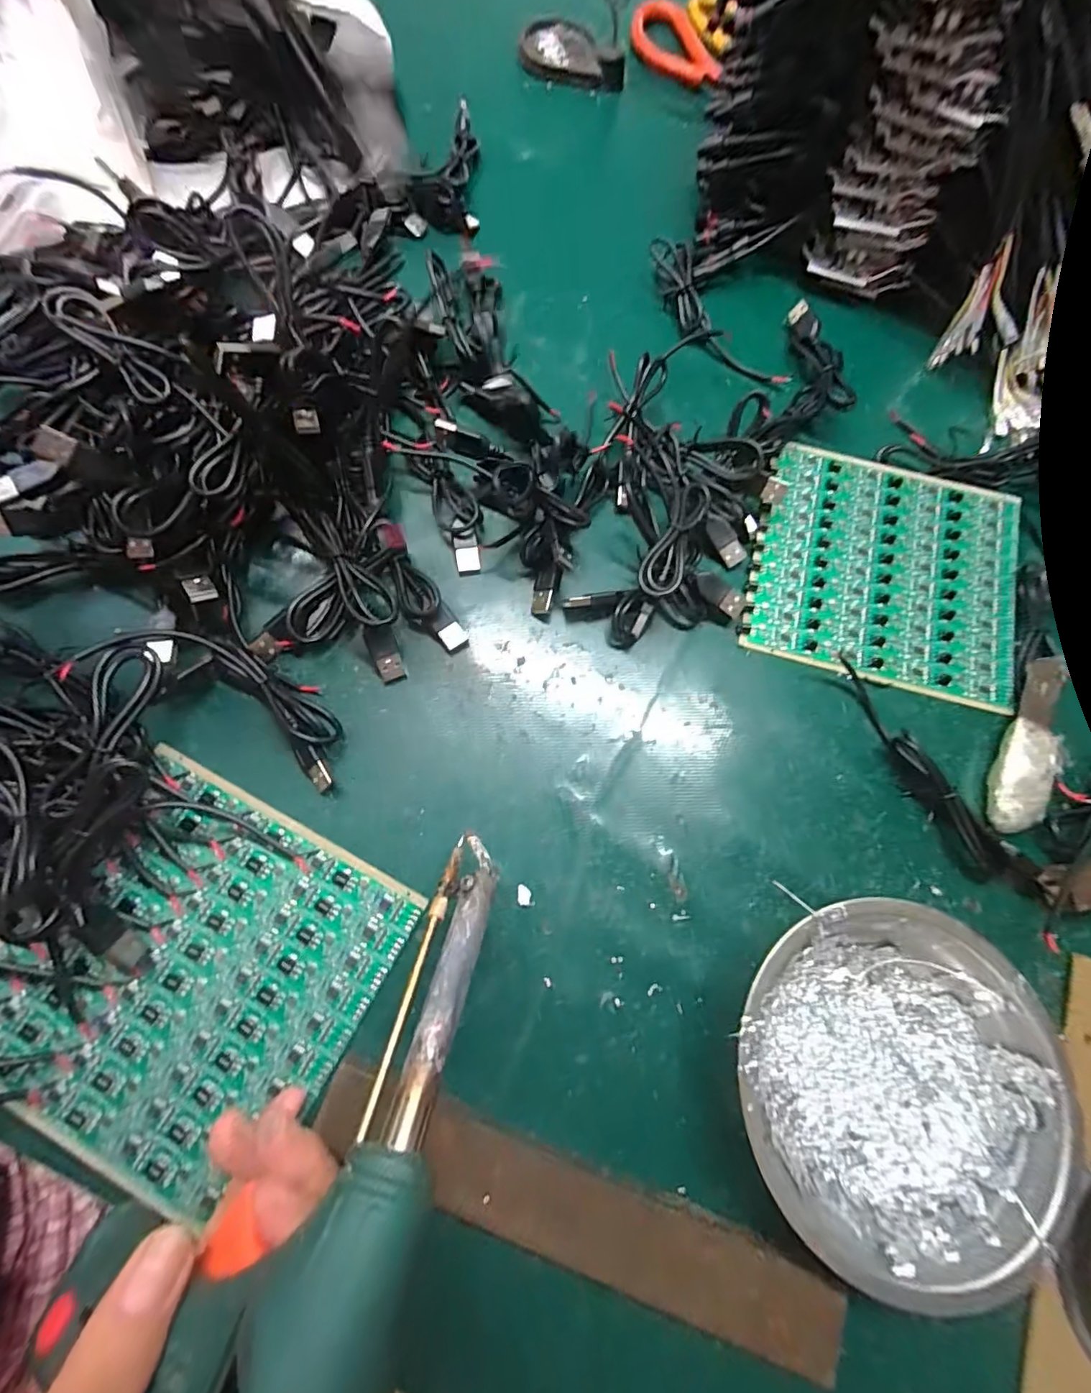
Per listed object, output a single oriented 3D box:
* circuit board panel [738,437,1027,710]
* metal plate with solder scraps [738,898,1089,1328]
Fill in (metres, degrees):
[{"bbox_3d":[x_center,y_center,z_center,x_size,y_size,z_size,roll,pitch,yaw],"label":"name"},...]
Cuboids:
[{"bbox_3d":[0.197,-0.073,0.303,0.148,0.011,0.136,17,73,1],"label":"circuit board panel"},{"bbox_3d":[0.135,0.150,0.213,0.122,0.039,0.120,1,73,-4],"label":"metal plate with solder scraps"}]

